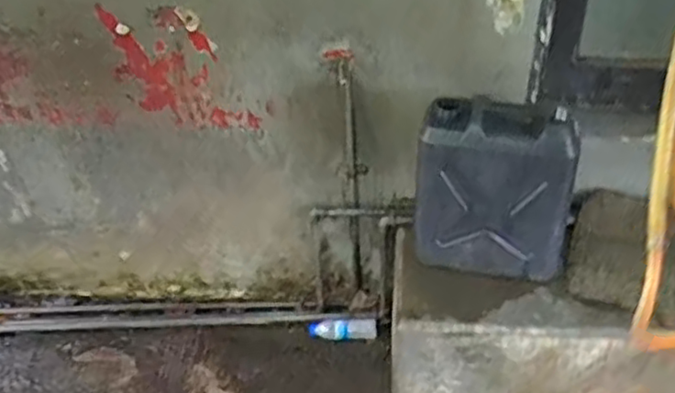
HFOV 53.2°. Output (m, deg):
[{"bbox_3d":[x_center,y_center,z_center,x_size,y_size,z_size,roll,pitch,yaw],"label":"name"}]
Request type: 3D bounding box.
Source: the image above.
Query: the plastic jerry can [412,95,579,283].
[{"bbox_3d":[0.348,-0.013,1.496,0.329,0.369,0.141,6,37,11],"label":"plastic jerry can"}]

